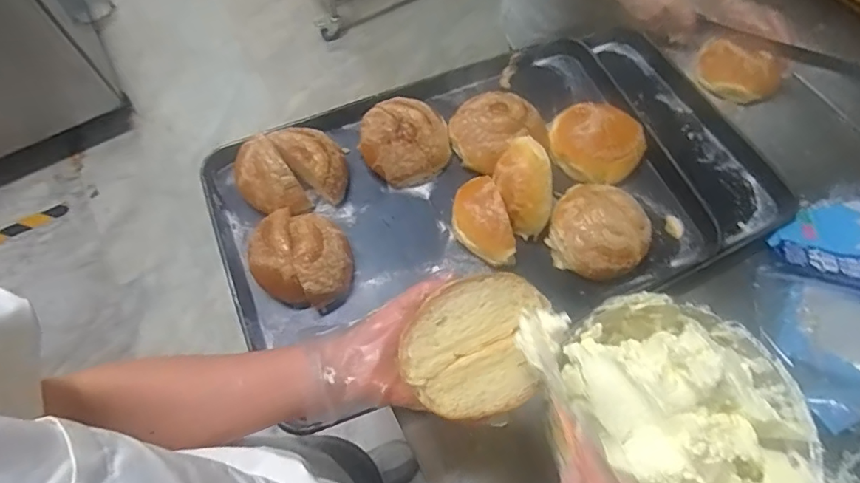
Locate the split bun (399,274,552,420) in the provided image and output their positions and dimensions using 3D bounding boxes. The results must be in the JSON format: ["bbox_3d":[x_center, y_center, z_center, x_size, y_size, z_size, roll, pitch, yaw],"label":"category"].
[{"bbox_3d":[0.035,0.086,0.431,0.117,0.043,0.110,-8,89,-12],"label":"split bun"}]

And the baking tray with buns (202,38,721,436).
[{"bbox_3d":[0.034,-0.064,0.666,0.597,0.096,0.386,-20,66,-8],"label":"baking tray with buns"}]

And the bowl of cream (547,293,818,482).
[{"bbox_3d":[0.266,0.174,0.514,0.226,0.112,0.262,-42,71,-17],"label":"bowl of cream"}]

